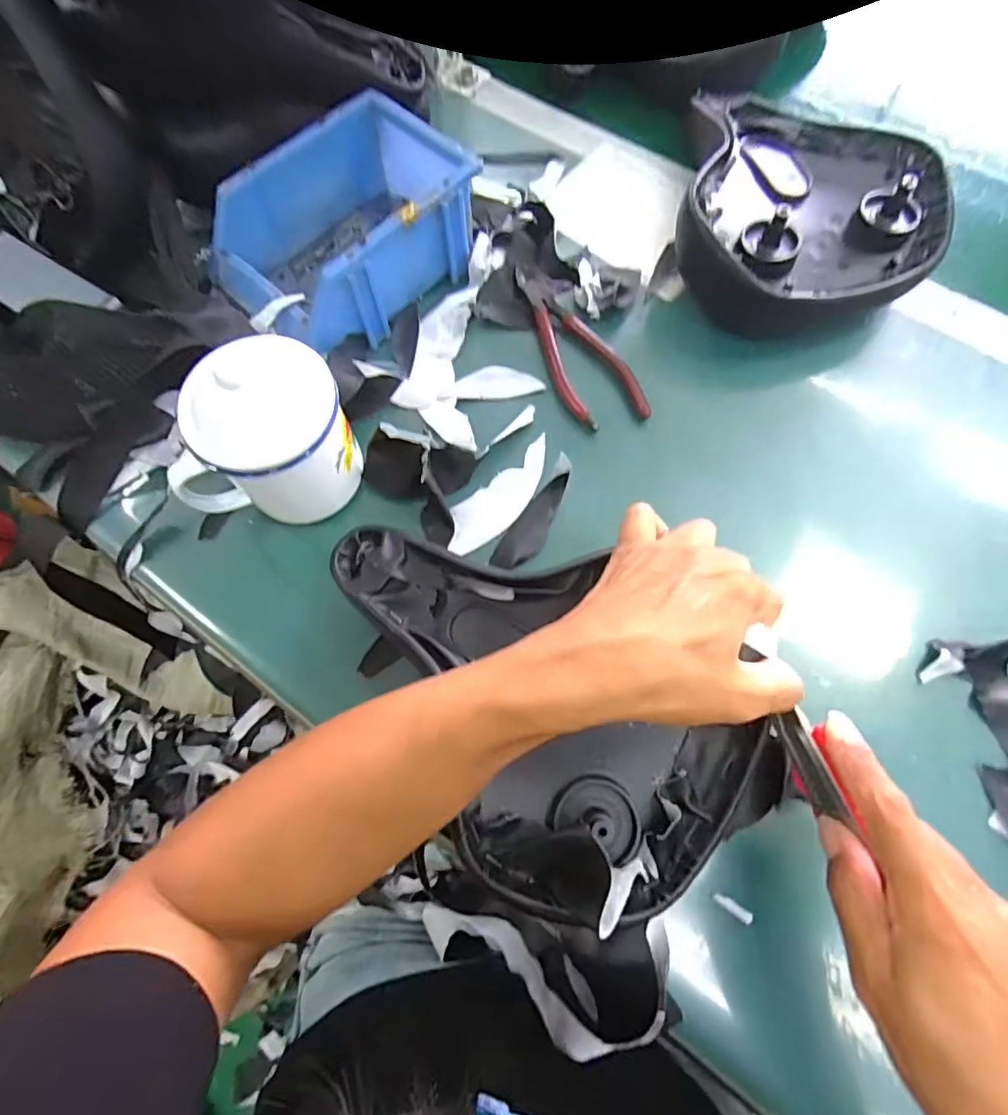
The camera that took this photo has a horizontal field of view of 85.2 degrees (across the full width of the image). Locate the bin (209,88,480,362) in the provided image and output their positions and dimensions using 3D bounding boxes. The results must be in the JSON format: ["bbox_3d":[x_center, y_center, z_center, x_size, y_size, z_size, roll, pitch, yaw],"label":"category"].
[{"bbox_3d":[-0.115,-0.237,0.401,0.173,0.071,0.124,-43,75,-12],"label":"bin"}]

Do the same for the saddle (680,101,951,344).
[{"bbox_3d":[0.218,-0.254,0.409,0.181,0.059,0.208,-2,70,0],"label":"saddle"}]

